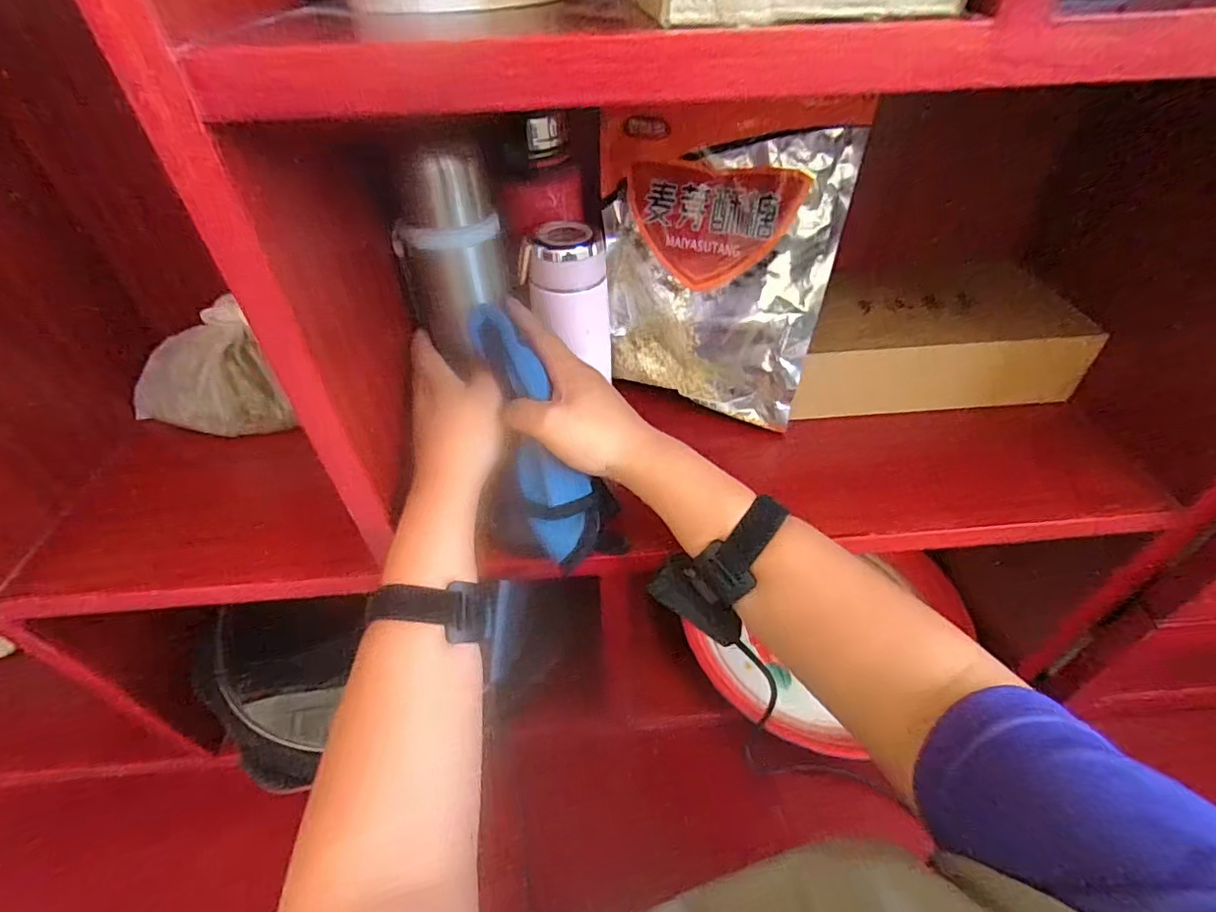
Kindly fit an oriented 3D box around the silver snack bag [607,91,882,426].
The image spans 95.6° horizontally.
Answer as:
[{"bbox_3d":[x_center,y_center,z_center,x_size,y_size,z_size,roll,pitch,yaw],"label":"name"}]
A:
[{"bbox_3d":[0.087,-0.163,0.471,0.194,0.236,0.050,18,29,20],"label":"silver snack bag"}]

